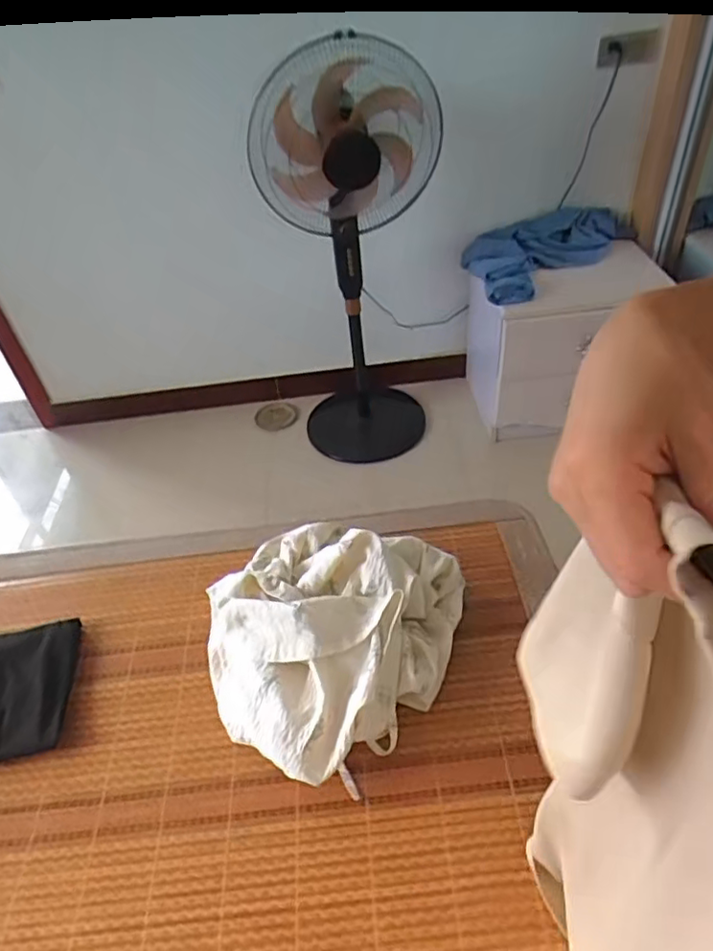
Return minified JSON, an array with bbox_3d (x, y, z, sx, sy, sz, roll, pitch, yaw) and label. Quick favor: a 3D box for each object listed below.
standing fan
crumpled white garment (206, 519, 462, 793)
[{"bbox_3d":[-0.004,-0.526,1.610,0.396,1.051,0.349,-8,44,-1],"label":"standing fan"},{"bbox_3d":[-0.040,0.200,0.813,0.304,0.120,0.328,-4,44,3],"label":"crumpled white garment"}]

